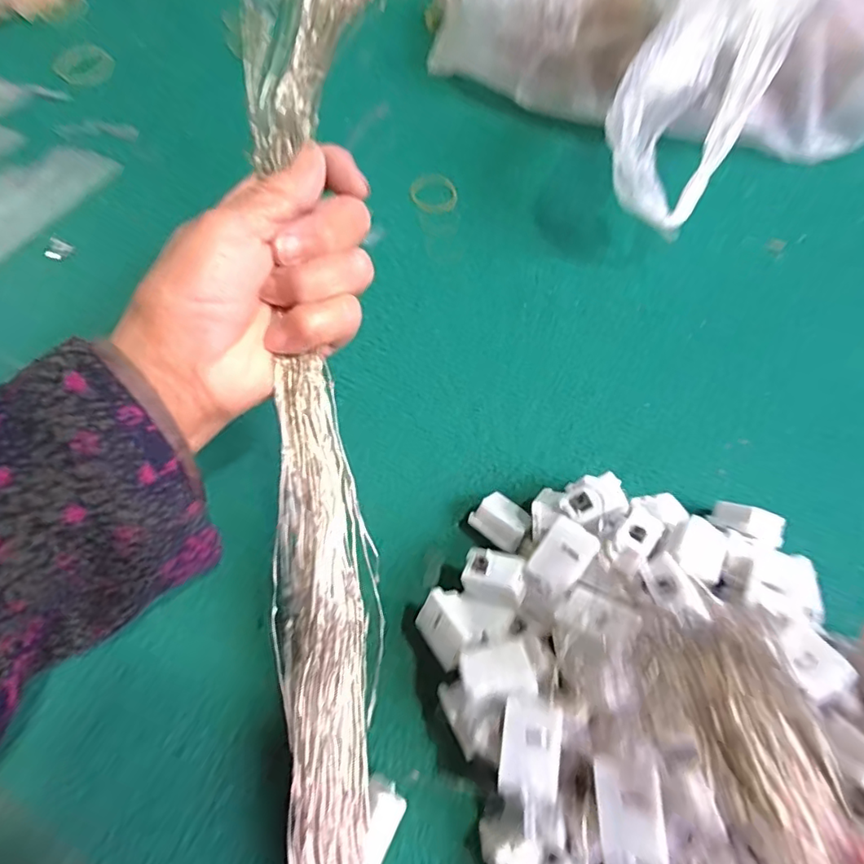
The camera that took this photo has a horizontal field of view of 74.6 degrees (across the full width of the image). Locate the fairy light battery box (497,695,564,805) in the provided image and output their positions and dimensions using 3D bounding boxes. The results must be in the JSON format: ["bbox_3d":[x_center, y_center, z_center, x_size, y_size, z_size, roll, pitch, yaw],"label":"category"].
[{"bbox_3d":[0.033,0.106,0.190,0.019,0.007,0.028,10,65,5],"label":"fairy light battery box"}]

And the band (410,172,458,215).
[{"bbox_3d":[0.002,-0.162,0.382,0.032,0.004,0.037,19,66,9],"label":"band"}]

